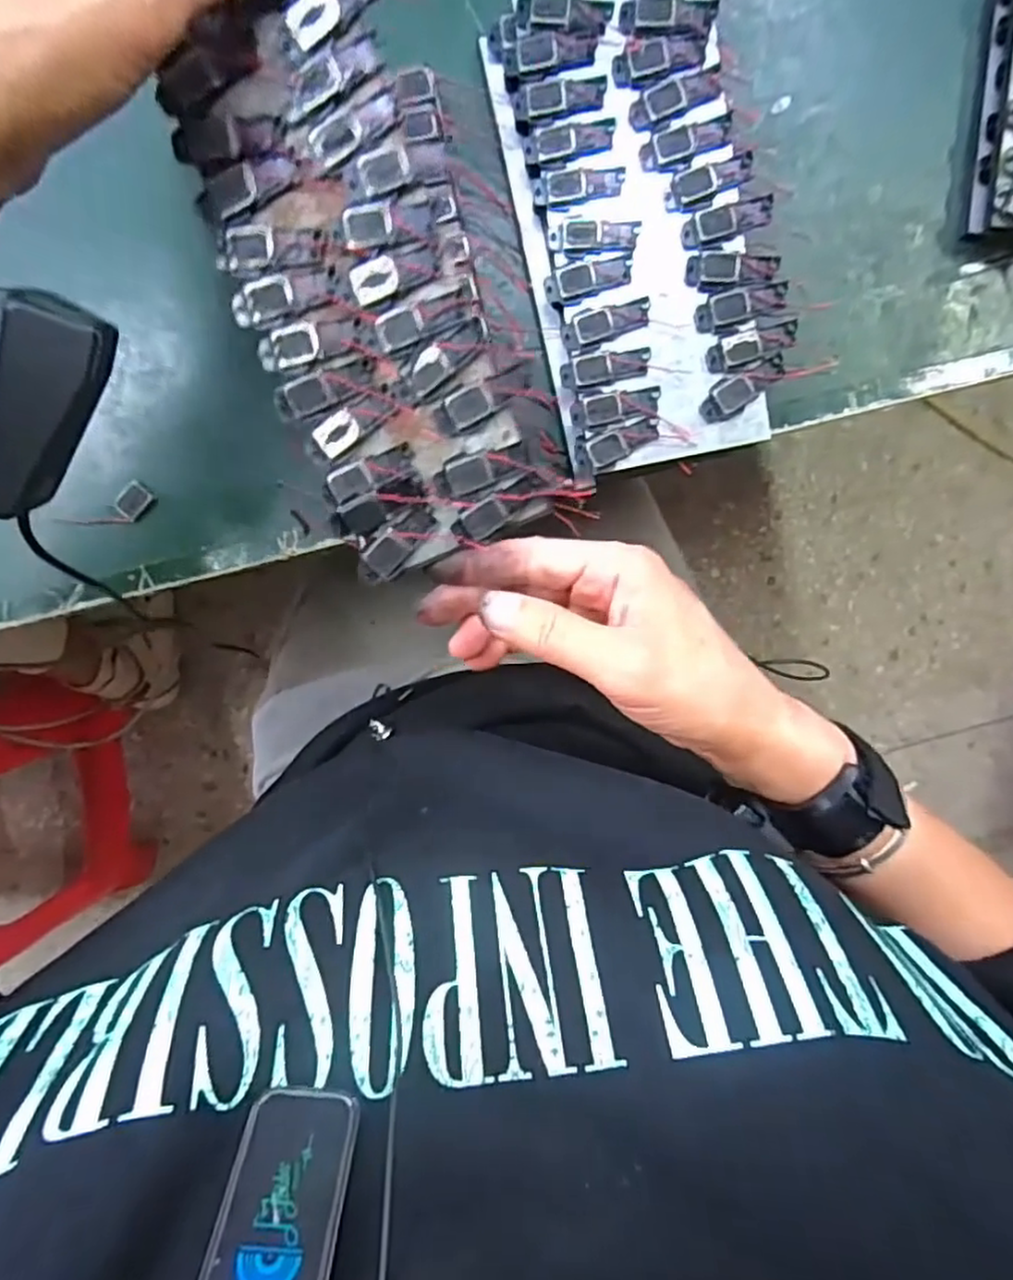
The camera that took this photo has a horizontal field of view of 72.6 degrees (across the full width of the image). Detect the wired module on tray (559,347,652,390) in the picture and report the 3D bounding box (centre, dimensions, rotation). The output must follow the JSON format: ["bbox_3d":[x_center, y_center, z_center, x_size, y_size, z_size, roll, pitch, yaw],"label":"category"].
[{"bbox_3d":[0.045,-0.121,0.309,0.039,0.004,0.015,-10,99,1],"label":"wired module on tray"}]

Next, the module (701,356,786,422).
[{"bbox_3d":[0.106,-0.112,0.308,0.040,0.006,0.016,-31,97,0],"label":"module"}]

